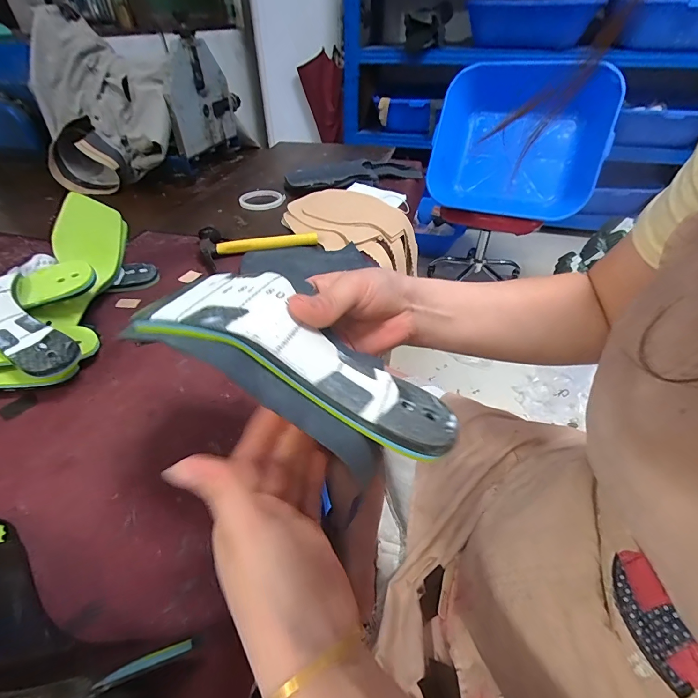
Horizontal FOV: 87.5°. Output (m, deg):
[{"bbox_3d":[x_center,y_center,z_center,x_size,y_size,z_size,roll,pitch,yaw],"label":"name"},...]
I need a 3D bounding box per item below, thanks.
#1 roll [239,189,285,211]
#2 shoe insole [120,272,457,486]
[{"bbox_3d":[-0.182,-0.322,0.780,0.085,0.015,0.081,-1,42,1],"label":"roll"},{"bbox_3d":[-0.023,0.007,0.222,0.186,0.031,0.081,31,47,-3],"label":"shoe insole"}]

